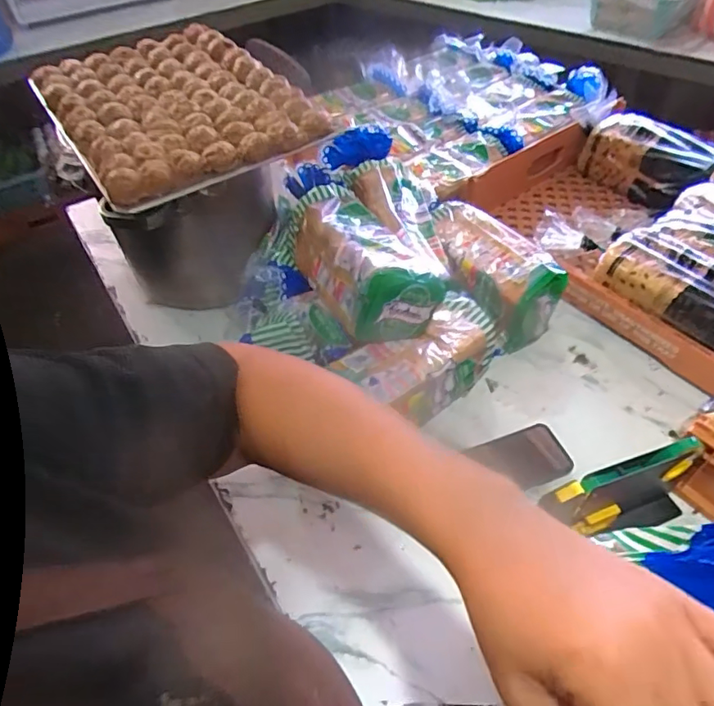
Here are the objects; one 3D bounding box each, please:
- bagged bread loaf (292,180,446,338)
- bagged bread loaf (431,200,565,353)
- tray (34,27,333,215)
[{"bbox_3d":[0.010,-0.145,0.785,0.151,0.098,0.262,-22,53,-14],"label":"bagged bread loaf"},{"bbox_3d":[0.214,-0.139,0.889,0.145,0.114,0.266,-34,57,-22],"label":"bagged bread loaf"},{"bbox_3d":[-0.275,-0.372,0.776,0.301,0.033,0.433,-29,55,-19],"label":"tray"}]

